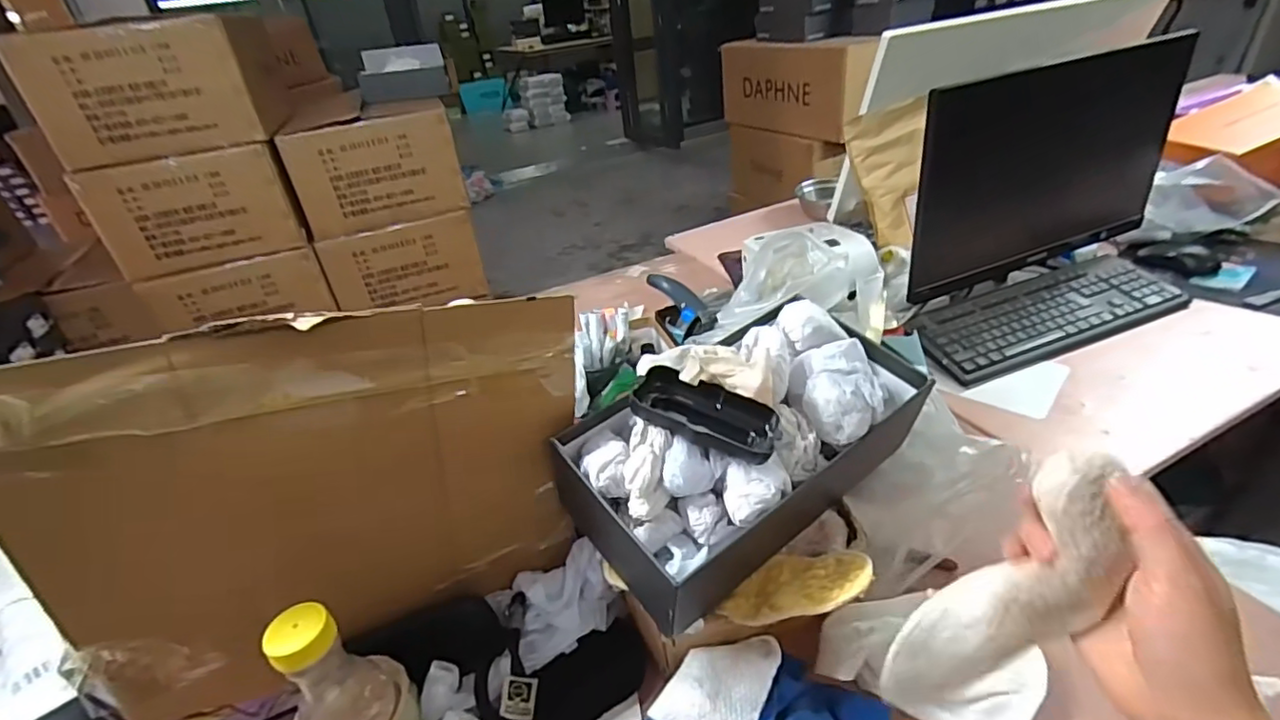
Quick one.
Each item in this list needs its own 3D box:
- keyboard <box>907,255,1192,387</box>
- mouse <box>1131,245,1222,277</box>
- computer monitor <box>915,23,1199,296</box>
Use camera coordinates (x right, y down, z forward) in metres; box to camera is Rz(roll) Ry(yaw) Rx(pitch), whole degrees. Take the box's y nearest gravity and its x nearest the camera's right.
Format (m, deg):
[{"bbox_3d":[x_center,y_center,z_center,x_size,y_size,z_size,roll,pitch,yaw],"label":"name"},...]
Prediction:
[{"bbox_3d":[0.622,-0.075,0.916,0.442,0.030,0.146,-16,33,-14],"label":"keyboard"},{"bbox_3d":[0.914,-0.174,1.015,0.071,0.032,0.111,-32,40,-34],"label":"mouse"},{"bbox_3d":[0.624,-0.278,0.905,0.508,0.330,0.055,-19,34,-18],"label":"computer monitor"}]

